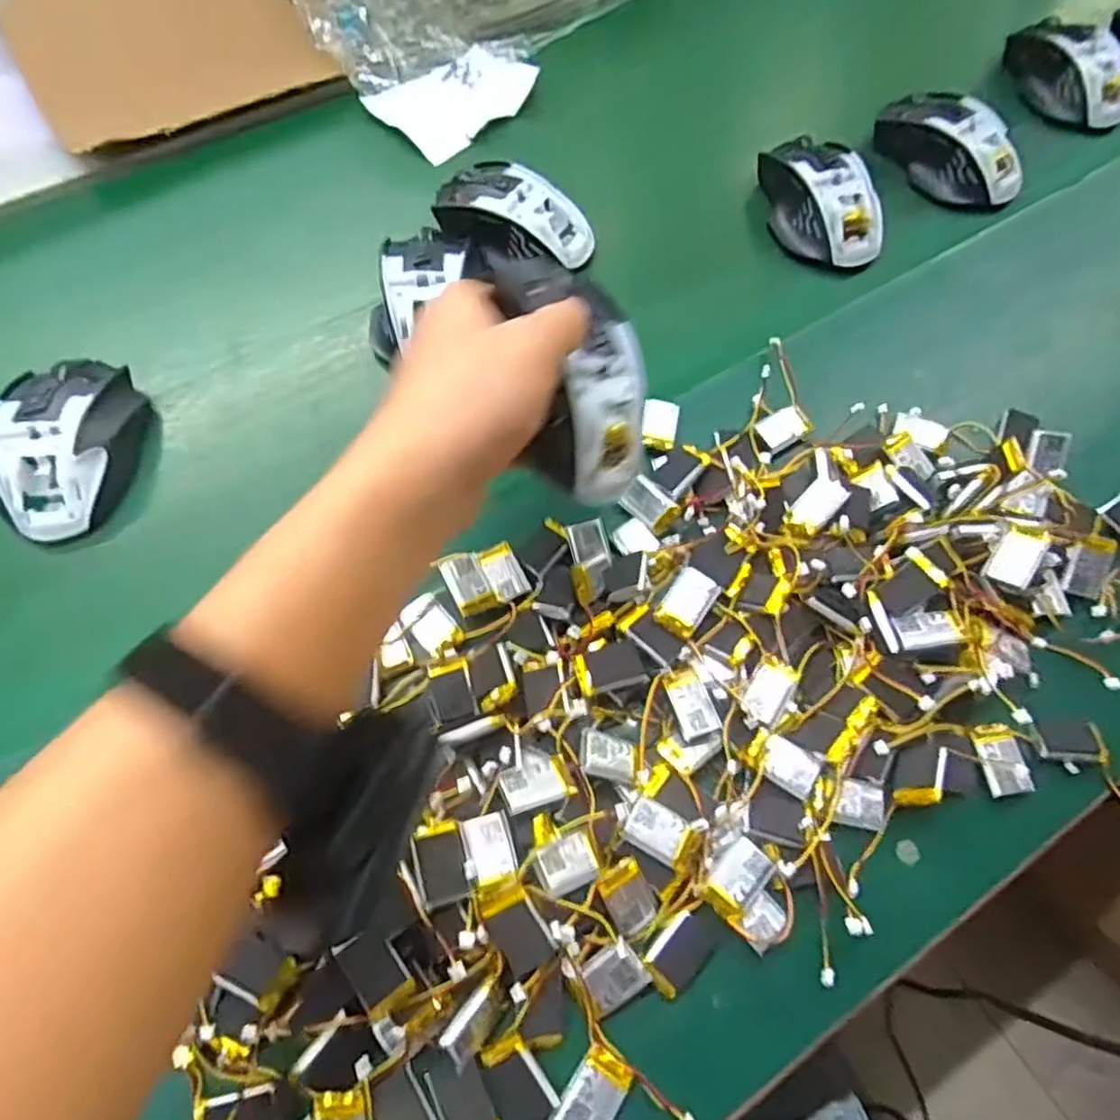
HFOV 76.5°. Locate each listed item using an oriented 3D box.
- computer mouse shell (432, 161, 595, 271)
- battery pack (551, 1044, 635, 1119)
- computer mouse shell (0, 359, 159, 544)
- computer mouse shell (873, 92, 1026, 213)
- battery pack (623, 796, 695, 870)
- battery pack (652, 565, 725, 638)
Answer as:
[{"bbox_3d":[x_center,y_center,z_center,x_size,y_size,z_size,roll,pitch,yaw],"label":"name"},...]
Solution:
[{"bbox_3d":[-0.032,-0.238,0.492,0.113,0.037,0.054,27,66,12],"label":"computer mouse shell"},{"bbox_3d":[0.014,0.212,0.280,0.020,0.004,0.032,34,67,15],"label":"battery pack"},{"bbox_3d":[-0.283,-0.068,0.408,0.073,0.039,0.113,-6,63,-4],"label":"computer mouse shell"},{"bbox_3d":[0.288,-0.309,0.530,0.051,0.040,0.118,-29,67,-15],"label":"computer mouse shell"},{"bbox_3d":[0.043,0.118,0.307,0.027,0.004,0.020,31,65,7],"label":"battery pack"},{"bbox_3d":[0.062,0.021,0.344,0.021,0.011,0.032,34,67,15],"label":"battery pack"}]

